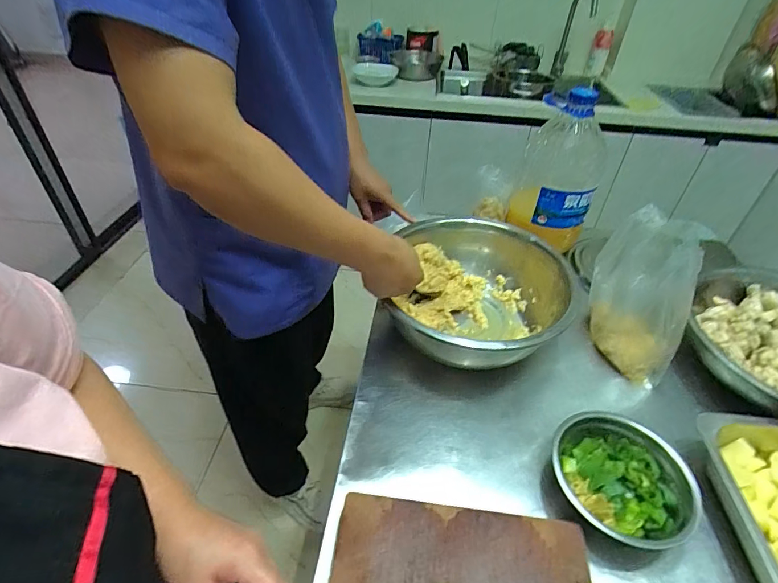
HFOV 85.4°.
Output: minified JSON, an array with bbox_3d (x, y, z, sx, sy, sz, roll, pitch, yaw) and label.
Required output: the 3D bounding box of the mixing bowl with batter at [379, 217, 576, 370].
[{"bbox_3d":[0.159,0.017,0.740,0.276,0.126,0.320,7,41,6],"label":"mixing bowl with batter"}]

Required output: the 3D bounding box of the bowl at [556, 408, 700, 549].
[{"bbox_3d":[0.295,0.238,0.537,0.150,0.064,0.161,2,40,-1],"label":"bowl"}]

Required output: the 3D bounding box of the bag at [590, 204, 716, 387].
[{"bbox_3d":[0.393,0.010,0.661,0.063,0.238,0.160,-21,46,-26],"label":"bag"}]

